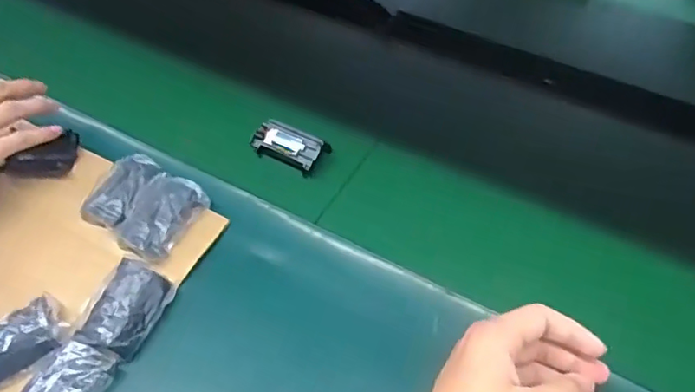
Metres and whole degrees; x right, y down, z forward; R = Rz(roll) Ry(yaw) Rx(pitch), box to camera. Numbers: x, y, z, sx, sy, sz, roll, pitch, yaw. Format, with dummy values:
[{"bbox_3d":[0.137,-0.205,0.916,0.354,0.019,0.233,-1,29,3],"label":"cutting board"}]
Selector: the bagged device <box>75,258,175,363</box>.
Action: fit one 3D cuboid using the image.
[{"bbox_3d":[-0.175,0.089,0.446,0.047,0.034,0.068,18,54,14],"label":"bagged device"}]

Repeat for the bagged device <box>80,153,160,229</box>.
[{"bbox_3d":[-0.204,-0.004,0.516,0.045,0.021,0.078,17,54,13],"label":"bagged device"}]

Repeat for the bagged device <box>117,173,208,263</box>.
[{"bbox_3d":[-0.163,0.016,0.498,0.055,0.024,0.080,23,55,17],"label":"bagged device"}]

